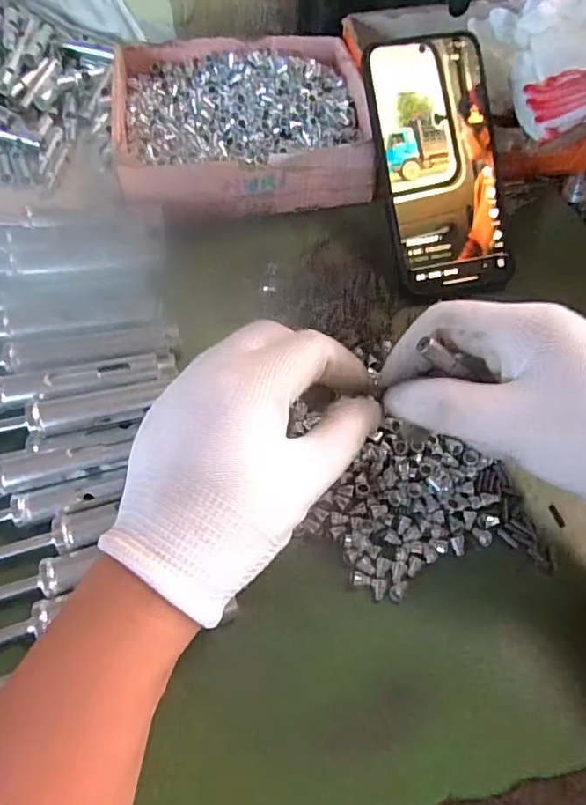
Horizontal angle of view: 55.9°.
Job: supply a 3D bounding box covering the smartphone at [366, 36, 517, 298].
[{"bbox_3d":[0.095,-0.151,0.352,0.076,0.006,0.160,-11,93,-5],"label":"smartphone"}]

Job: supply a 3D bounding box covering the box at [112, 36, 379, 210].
[{"bbox_3d":[-0.036,-0.200,0.398,0.173,0.039,0.161,-5,62,-2],"label":"box"}]

